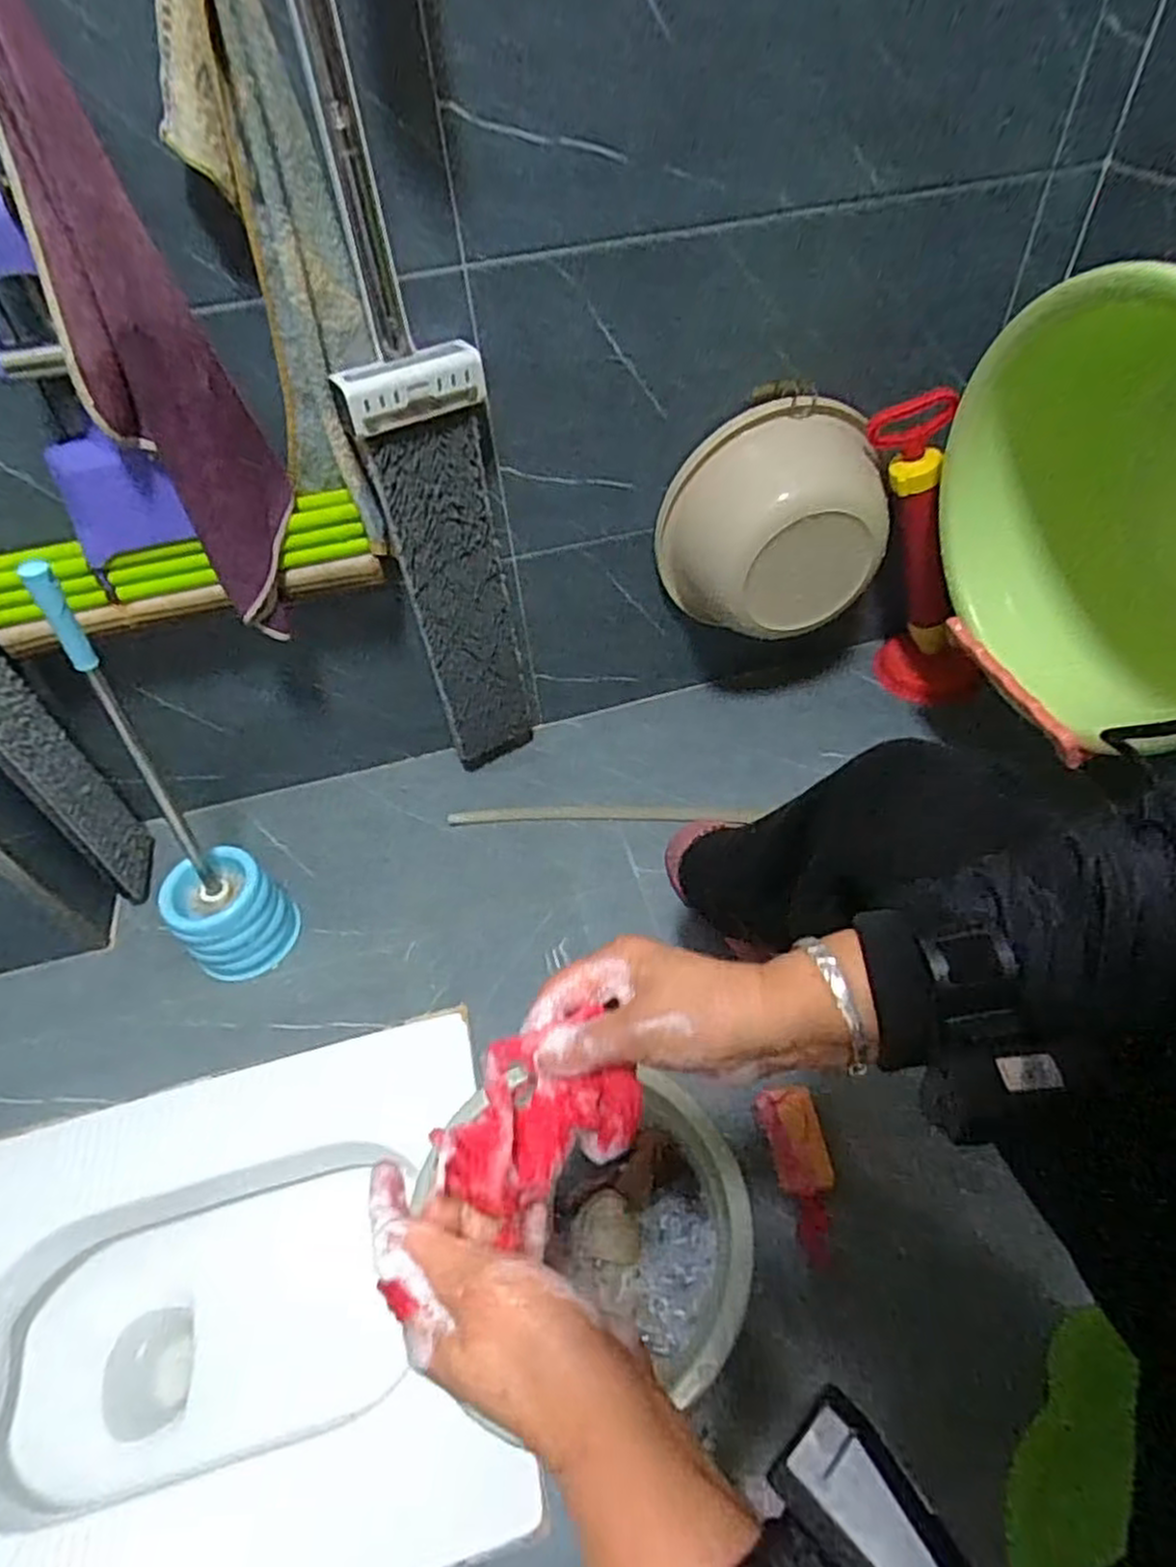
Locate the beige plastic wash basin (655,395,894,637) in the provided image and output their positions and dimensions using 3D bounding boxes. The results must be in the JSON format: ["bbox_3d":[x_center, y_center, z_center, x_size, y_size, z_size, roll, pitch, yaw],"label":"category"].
[{"bbox_3d":[0.222,-0.306,0.894,0.261,0.228,0.112,-9,49,-2],"label":"beige plastic wash basin"}]

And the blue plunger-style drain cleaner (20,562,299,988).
[{"bbox_3d":[-0.428,0.025,0.738,0.116,0.502,0.103,-36,55,-23],"label":"blue plunger-style drain cleaner"}]

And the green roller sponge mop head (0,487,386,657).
[{"bbox_3d":[-0.407,-0.214,0.763,0.383,0.084,0.056,-13,49,-5],"label":"green roller sponge mop head"}]

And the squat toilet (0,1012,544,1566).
[{"bbox_3d":[-0.346,0.533,0.743,0.540,0.208,0.432,-14,50,-6],"label":"squat toilet"}]

